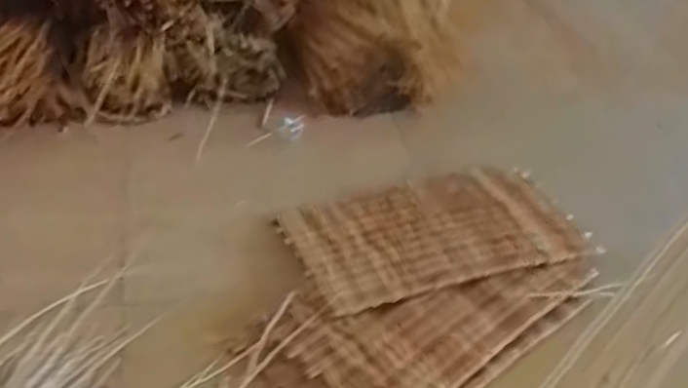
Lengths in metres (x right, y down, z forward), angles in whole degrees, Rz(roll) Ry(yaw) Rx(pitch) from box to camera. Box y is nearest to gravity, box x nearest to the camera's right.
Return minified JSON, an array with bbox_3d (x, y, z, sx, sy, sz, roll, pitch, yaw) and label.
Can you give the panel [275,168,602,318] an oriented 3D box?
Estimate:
[{"bbox_3d":[0.175,0.065,1.382,0.543,0.022,0.290,-12,44,-17],"label":"panel"}]

